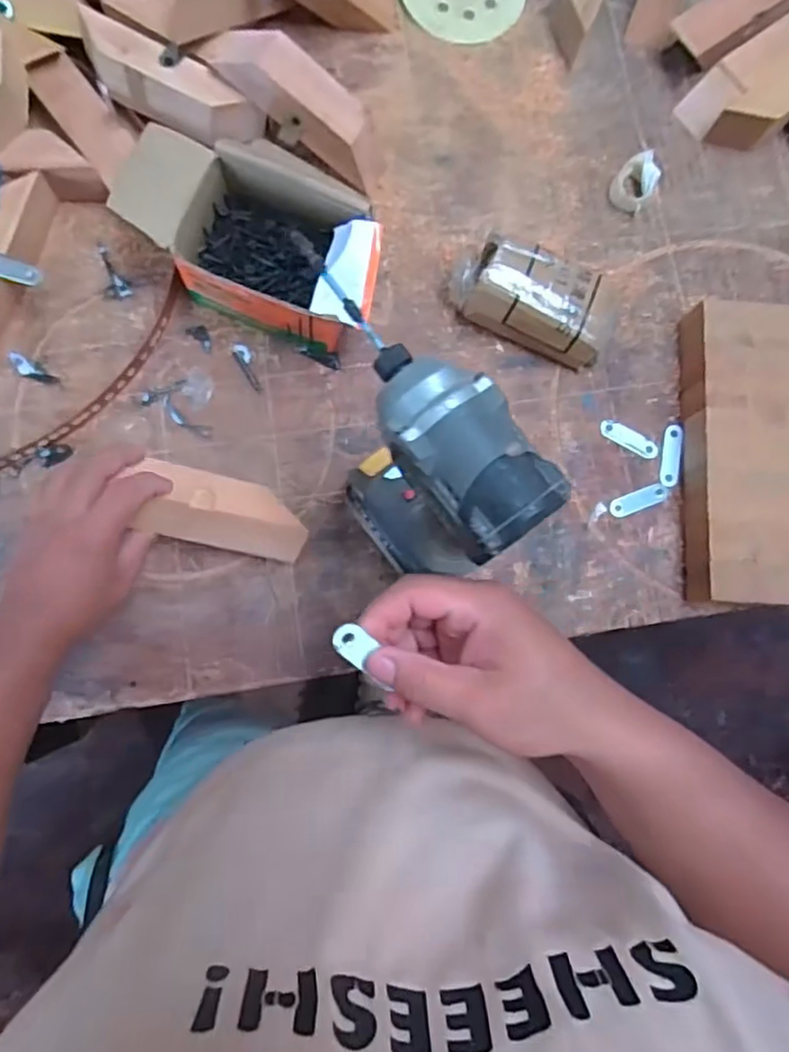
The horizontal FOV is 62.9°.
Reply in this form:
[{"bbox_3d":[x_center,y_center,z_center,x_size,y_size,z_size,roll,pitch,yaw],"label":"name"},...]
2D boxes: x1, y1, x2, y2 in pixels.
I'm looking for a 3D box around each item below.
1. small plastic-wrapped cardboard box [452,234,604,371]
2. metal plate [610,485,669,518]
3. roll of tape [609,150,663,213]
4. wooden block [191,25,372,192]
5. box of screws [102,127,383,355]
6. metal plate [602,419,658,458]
[{"bbox_3d":[0.120,-0.193,0.555,0.137,0.051,0.074,24,81,-3],"label":"small plastic-wrapped cardboard box"},{"bbox_3d":[0.214,-0.022,0.561,0.054,0.005,0.018,-19,98,-7],"label":"metal plate"},{"bbox_3d":[0.222,-0.318,0.593,0.036,0.021,0.051,37,81,-1],"label":"roll of tape"},{"bbox_3d":[-0.081,-0.356,0.539,0.170,0.056,0.049,34,80,-15],"label":"wooden block"},{"bbox_3d":[-0.109,-0.230,0.525,0.204,0.073,0.120,21,81,-3],"label":"box of screws"},{"bbox_3d":[0.208,-0.077,0.570,0.055,0.004,0.017,26,81,-2],"label":"metal plate"}]

